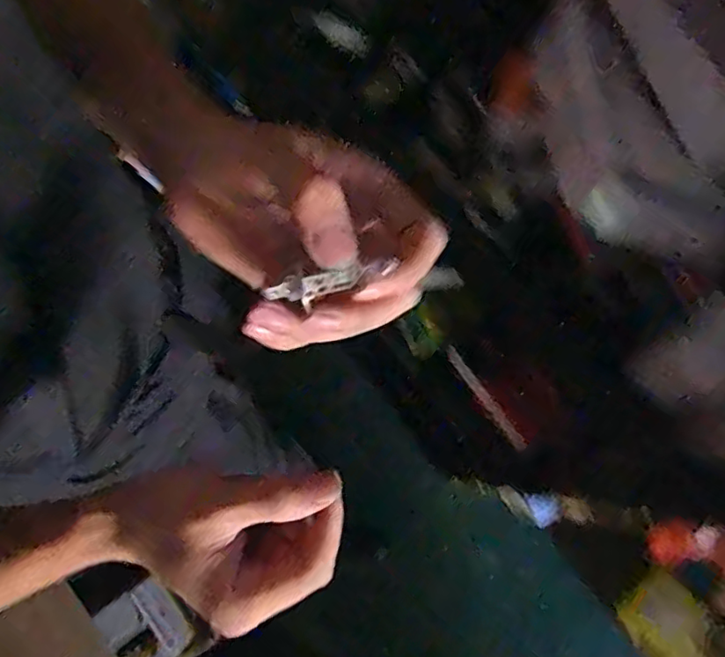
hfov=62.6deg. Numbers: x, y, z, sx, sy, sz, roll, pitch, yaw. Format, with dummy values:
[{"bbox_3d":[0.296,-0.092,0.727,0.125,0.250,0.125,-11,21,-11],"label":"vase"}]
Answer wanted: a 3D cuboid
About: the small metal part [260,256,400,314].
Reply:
[{"bbox_3d":[-0.014,-0.018,0.241,0.051,0.010,0.010,-15,77,0],"label":"small metal part"}]

